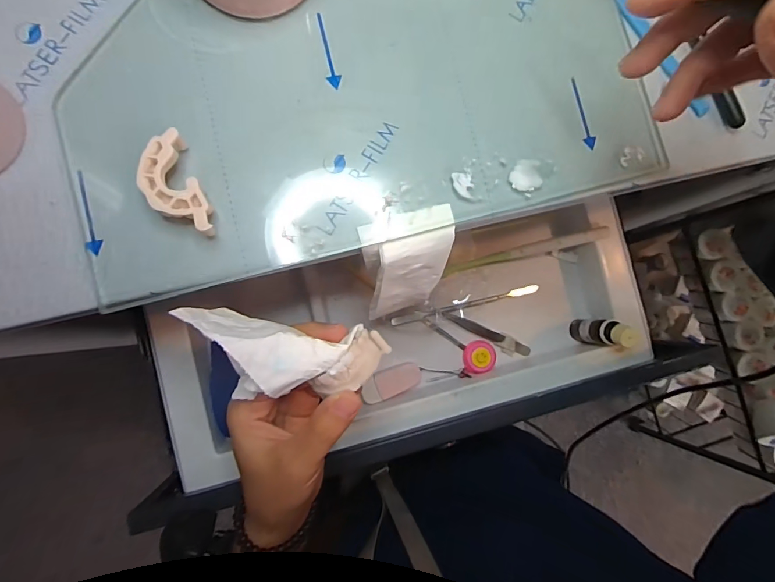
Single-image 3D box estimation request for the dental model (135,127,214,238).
[{"bbox_3d":[-0.114,-0.053,0.223,0.028,0.023,0.059,-25,89,-8],"label":"dental model"}]

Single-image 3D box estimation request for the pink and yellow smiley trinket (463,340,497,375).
[{"bbox_3d":[0.092,0.066,0.412,0.030,0.012,0.033,1,85,-6],"label":"pink and yellow smiley trinket"}]

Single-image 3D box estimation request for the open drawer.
[{"bbox_3d":[0.021,0.050,0.377,0.473,0.096,0.199,-17,88,-8],"label":"open drawer"}]

